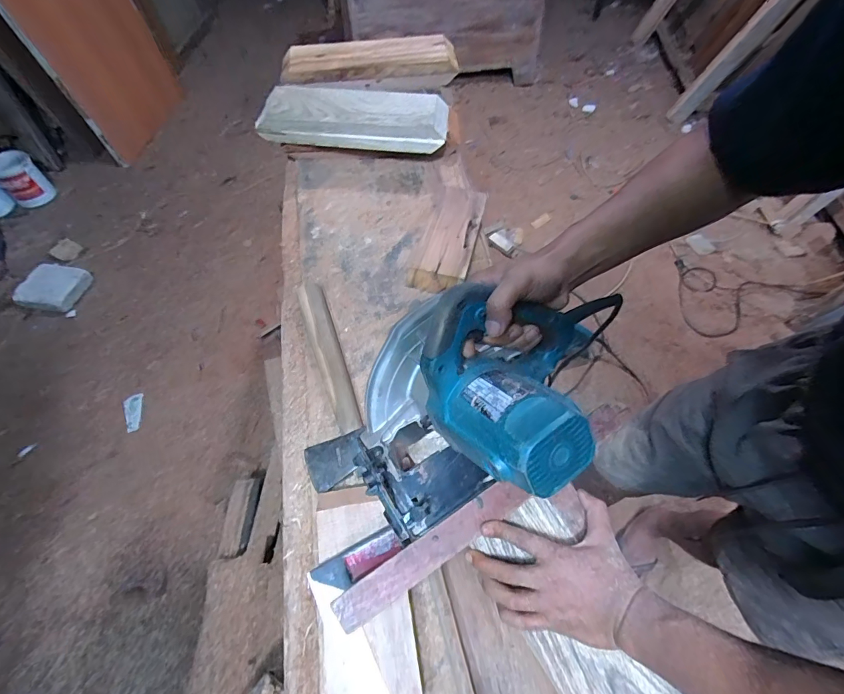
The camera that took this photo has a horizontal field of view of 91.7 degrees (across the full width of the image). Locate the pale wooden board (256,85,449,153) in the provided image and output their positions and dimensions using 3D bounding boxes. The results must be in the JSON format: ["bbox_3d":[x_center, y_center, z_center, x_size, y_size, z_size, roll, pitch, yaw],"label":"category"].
[{"bbox_3d":[-0.143,-0.500,0.890,0.401,0.064,0.138,6,59,4],"label":"pale wooden board"}]

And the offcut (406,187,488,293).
[{"bbox_3d":[0.059,-0.220,0.817,0.101,0.026,0.261,16,60,10],"label":"offcut"}]

